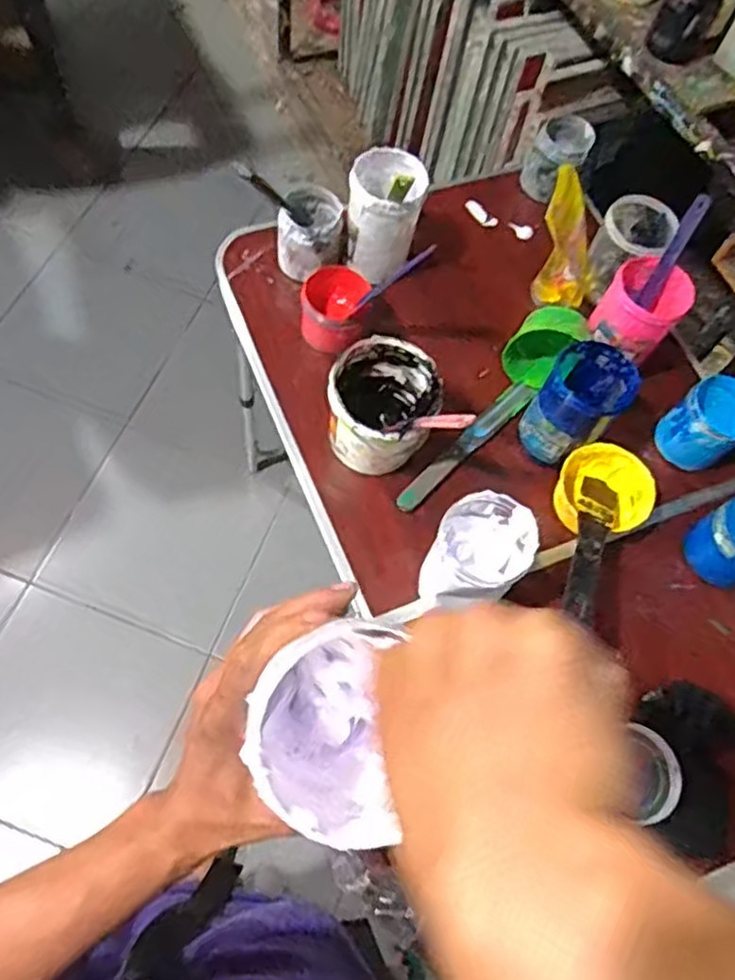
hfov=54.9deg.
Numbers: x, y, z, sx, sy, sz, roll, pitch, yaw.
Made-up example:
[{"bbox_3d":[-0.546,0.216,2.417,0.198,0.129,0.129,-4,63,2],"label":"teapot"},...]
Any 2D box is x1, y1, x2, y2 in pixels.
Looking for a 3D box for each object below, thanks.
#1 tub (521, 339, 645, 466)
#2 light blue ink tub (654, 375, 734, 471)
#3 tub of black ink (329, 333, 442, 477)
[{"bbox_3d":[0.254,-0.101,0.866,0.098,0.118,0.105,3,65,-6],"label":"tub"},{"bbox_3d":[0.439,-0.089,0.903,0.100,0.077,0.088,-32,73,-19],"label":"light blue ink tub"},{"bbox_3d":[0.016,-0.095,0.852,0.125,0.108,0.131,30,65,7],"label":"tub of black ink"}]

